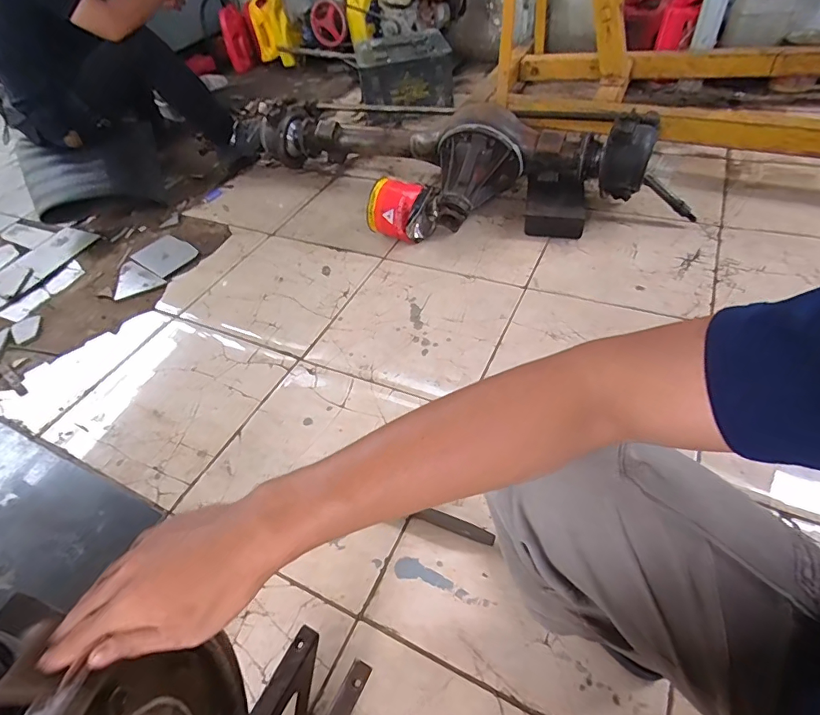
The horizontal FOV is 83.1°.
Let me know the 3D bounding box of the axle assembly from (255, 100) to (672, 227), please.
[{"bbox_3d":[0.056,-0.609,1.397,1.205,0.237,0.307,16,51,21],"label":"axle assembly"}]

